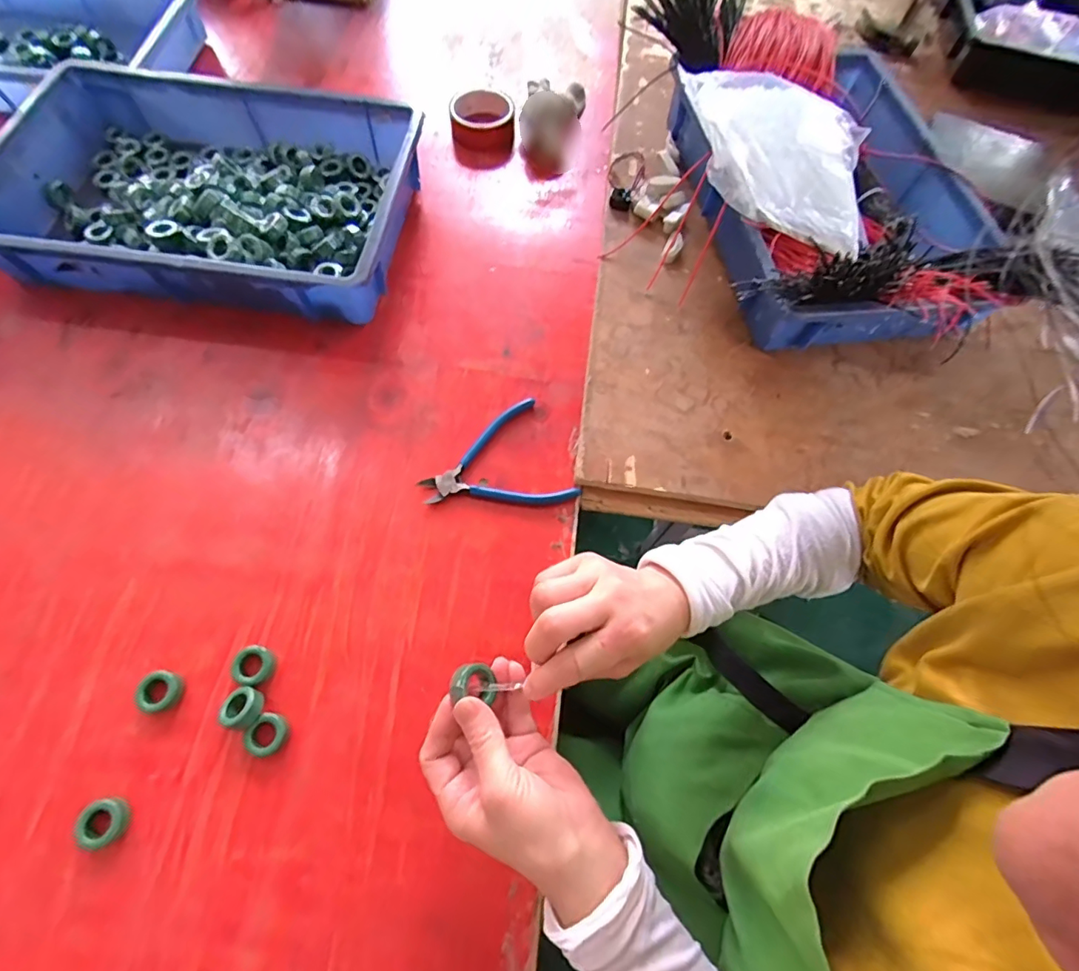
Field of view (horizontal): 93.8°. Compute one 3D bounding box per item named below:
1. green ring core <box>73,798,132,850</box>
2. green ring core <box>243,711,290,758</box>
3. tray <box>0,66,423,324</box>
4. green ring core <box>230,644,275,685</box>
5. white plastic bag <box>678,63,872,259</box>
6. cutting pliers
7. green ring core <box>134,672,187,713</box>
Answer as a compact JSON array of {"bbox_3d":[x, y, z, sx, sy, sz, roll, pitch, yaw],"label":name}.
[{"bbox_3d":[-0.320,0.246,0.368,0.035,0.010,0.030,-14,69,-8],"label":"green ring core"},{"bbox_3d":[-0.213,0.196,0.396,0.029,0.010,0.031,30,69,9],"label":"green ring core"},{"bbox_3d":[-0.370,-0.332,0.576,0.433,0.076,0.280,6,67,0],"label":"tray"},{"bbox_3d":[-0.234,0.148,0.414,0.029,0.013,0.029,1,67,-2],"label":"green ring core"},{"bbox_3d":[0.267,-0.368,0.561,0.226,0.063,0.202,9,67,1],"label":"white plastic bag"},{"bbox_3d":[-0.047,-0.019,0.497,0.137,0.009,0.114,-20,70,-11],"label":"cutting pliers"},{"bbox_3d":[-0.306,0.166,0.406,0.030,0.014,0.031,1,67,-2],"label":"green ring core"}]

